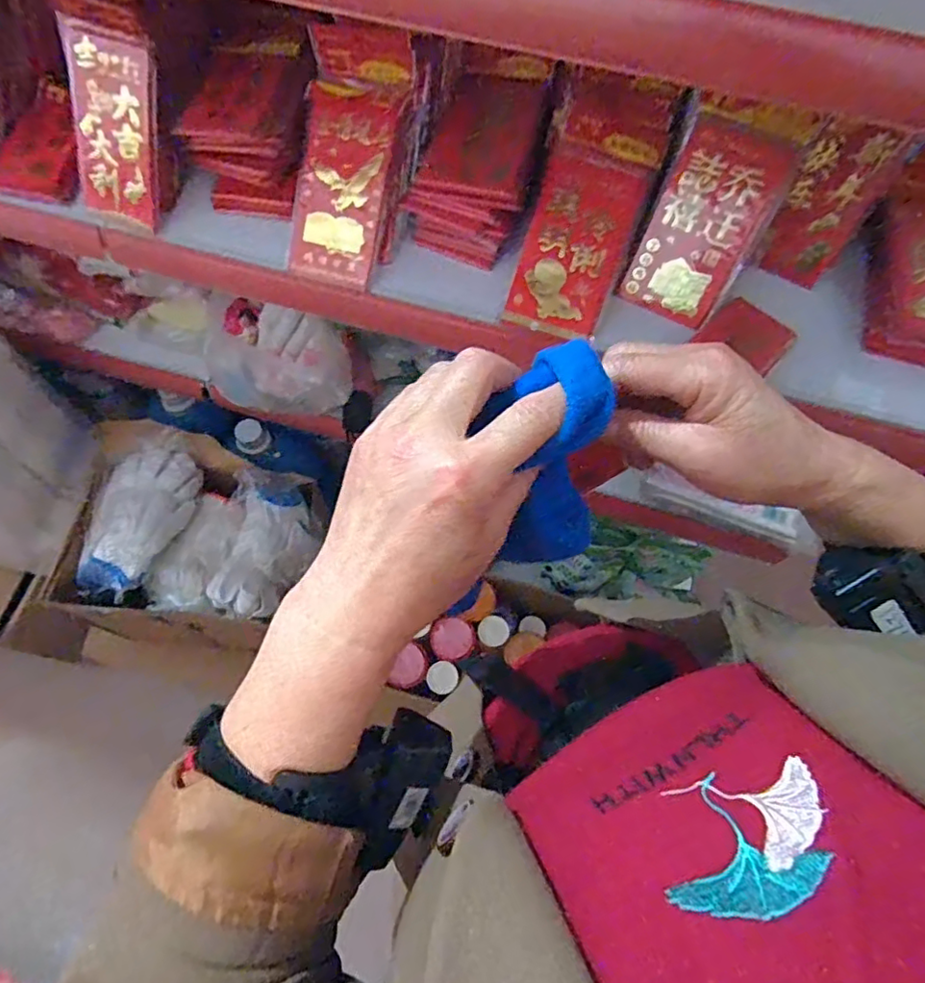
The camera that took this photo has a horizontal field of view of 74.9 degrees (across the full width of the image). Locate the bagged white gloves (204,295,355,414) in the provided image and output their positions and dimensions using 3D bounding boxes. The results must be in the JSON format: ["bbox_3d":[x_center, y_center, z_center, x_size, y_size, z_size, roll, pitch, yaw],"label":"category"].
[{"bbox_3d":[-0.229,-0.166,0.759,0.156,0.086,0.112,15,68,4],"label":"bagged white gloves"}]

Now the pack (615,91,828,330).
[{"bbox_3d":[0.230,-0.261,0.567,0.102,0.190,0.017,25,25,7],"label":"pack"}]

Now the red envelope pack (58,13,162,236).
[{"bbox_3d":[-0.345,-0.354,0.595,0.099,0.167,0.013,18,31,5],"label":"red envelope pack"}]

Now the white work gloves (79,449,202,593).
[{"bbox_3d":[-0.484,0.041,0.888,0.143,0.067,0.231,13,68,4],"label":"white work gloves"}]

